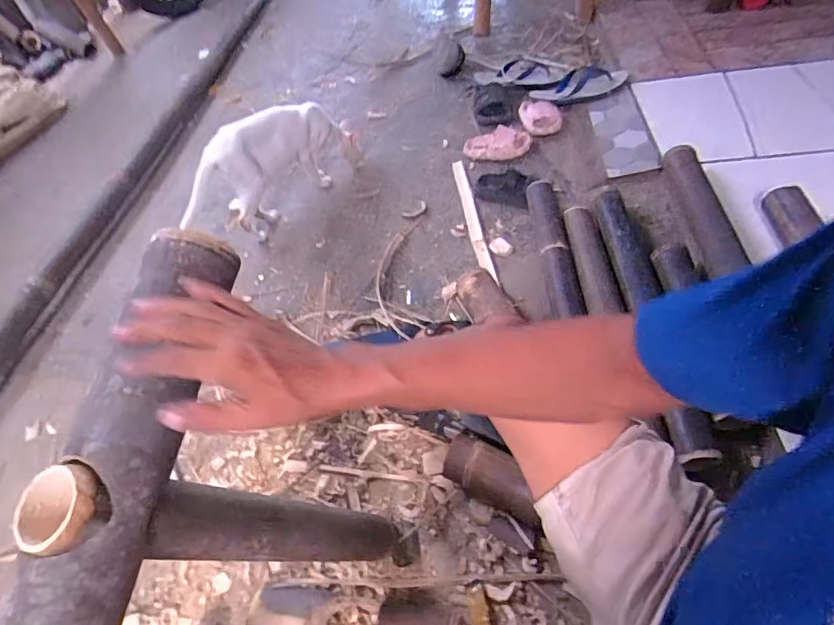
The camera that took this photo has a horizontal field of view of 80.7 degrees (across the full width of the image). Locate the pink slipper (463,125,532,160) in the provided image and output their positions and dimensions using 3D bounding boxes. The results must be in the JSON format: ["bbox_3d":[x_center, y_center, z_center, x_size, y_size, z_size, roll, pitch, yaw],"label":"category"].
[{"bbox_3d":[0.216,-0.449,1.324,0.179,0.059,0.091,-2,51,9],"label":"pink slipper"}]

